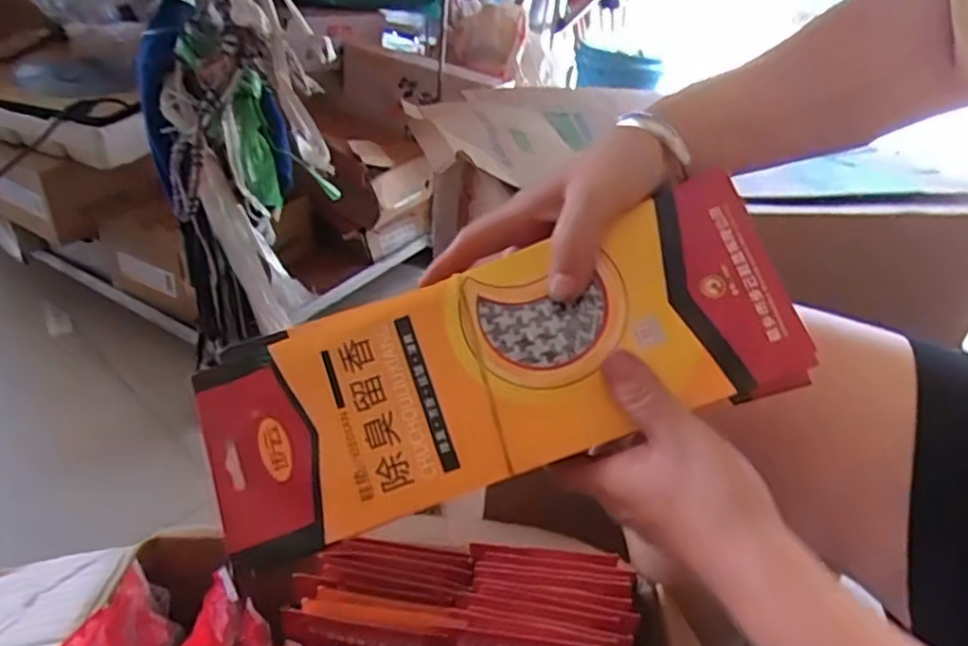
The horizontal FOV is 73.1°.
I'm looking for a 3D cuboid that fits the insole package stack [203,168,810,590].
[{"bbox_3d":[0.003,0.022,0.330,0.294,0.010,0.110,-20,77,2],"label":"insole package stack"}]

